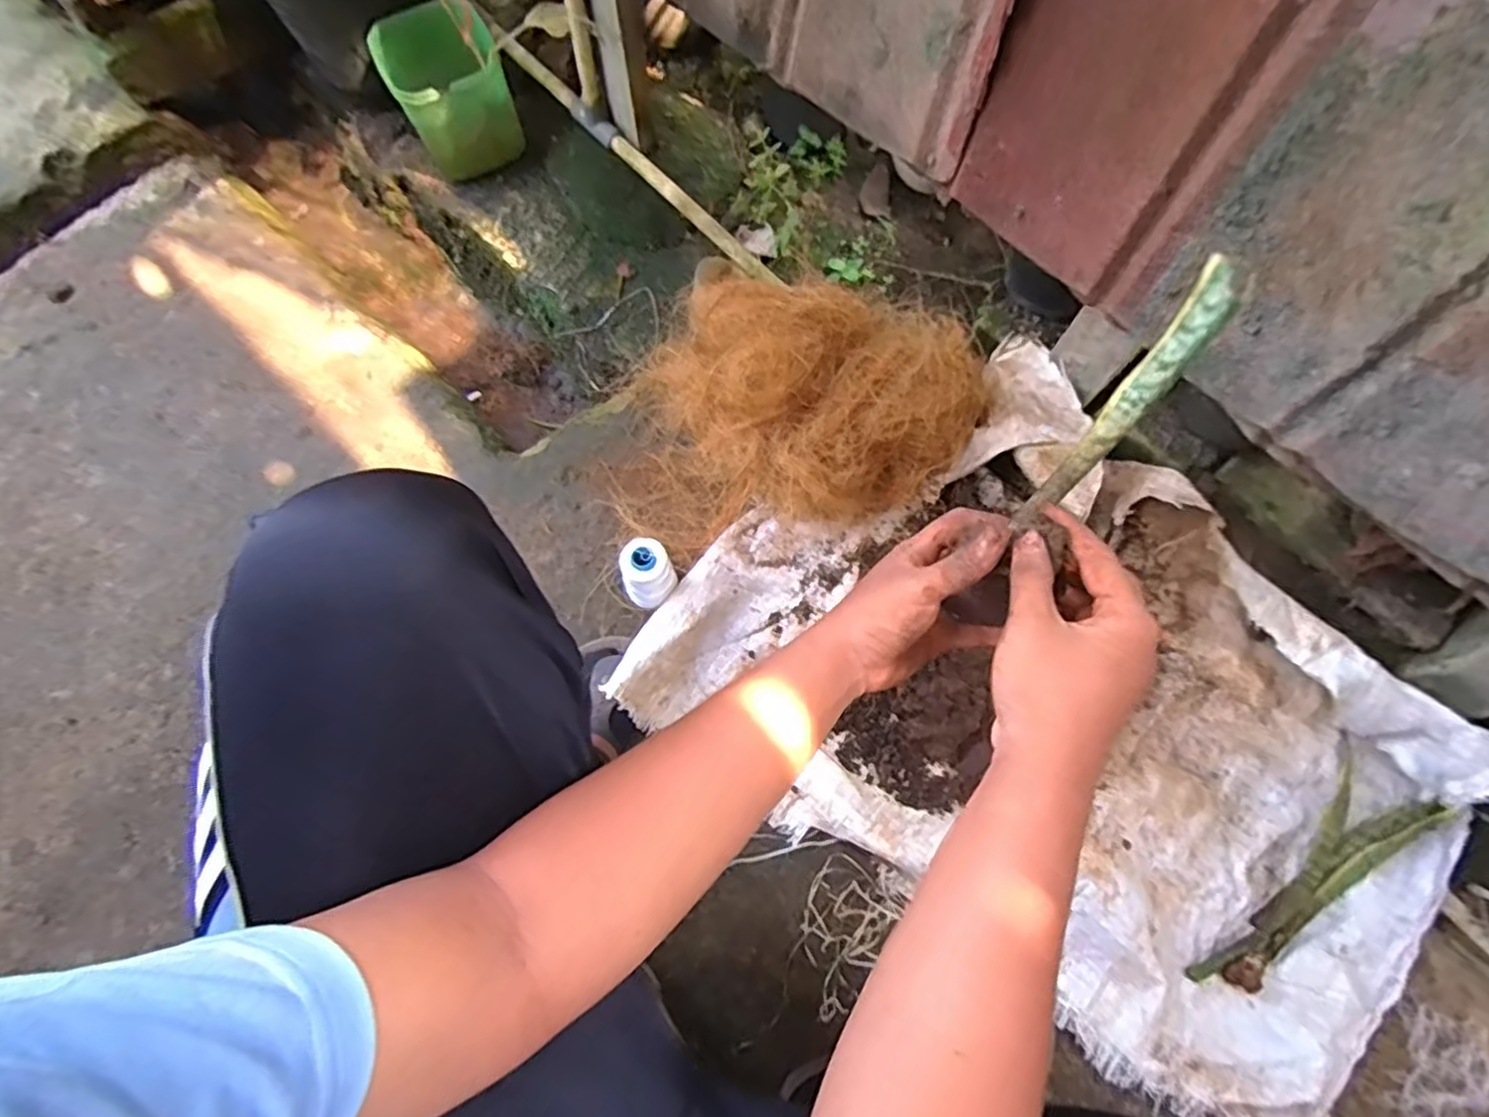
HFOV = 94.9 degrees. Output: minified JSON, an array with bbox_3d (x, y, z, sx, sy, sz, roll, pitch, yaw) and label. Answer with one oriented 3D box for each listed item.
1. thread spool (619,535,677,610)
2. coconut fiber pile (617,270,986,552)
[{"bbox_3d":[-0.105,0.020,0.759,0.050,0.107,0.052,0,70,1],"label":"thread spool"},{"bbox_3d":[0.057,-0.159,0.779,0.417,0.187,0.275,4,70,2],"label":"coconut fiber pile"}]

